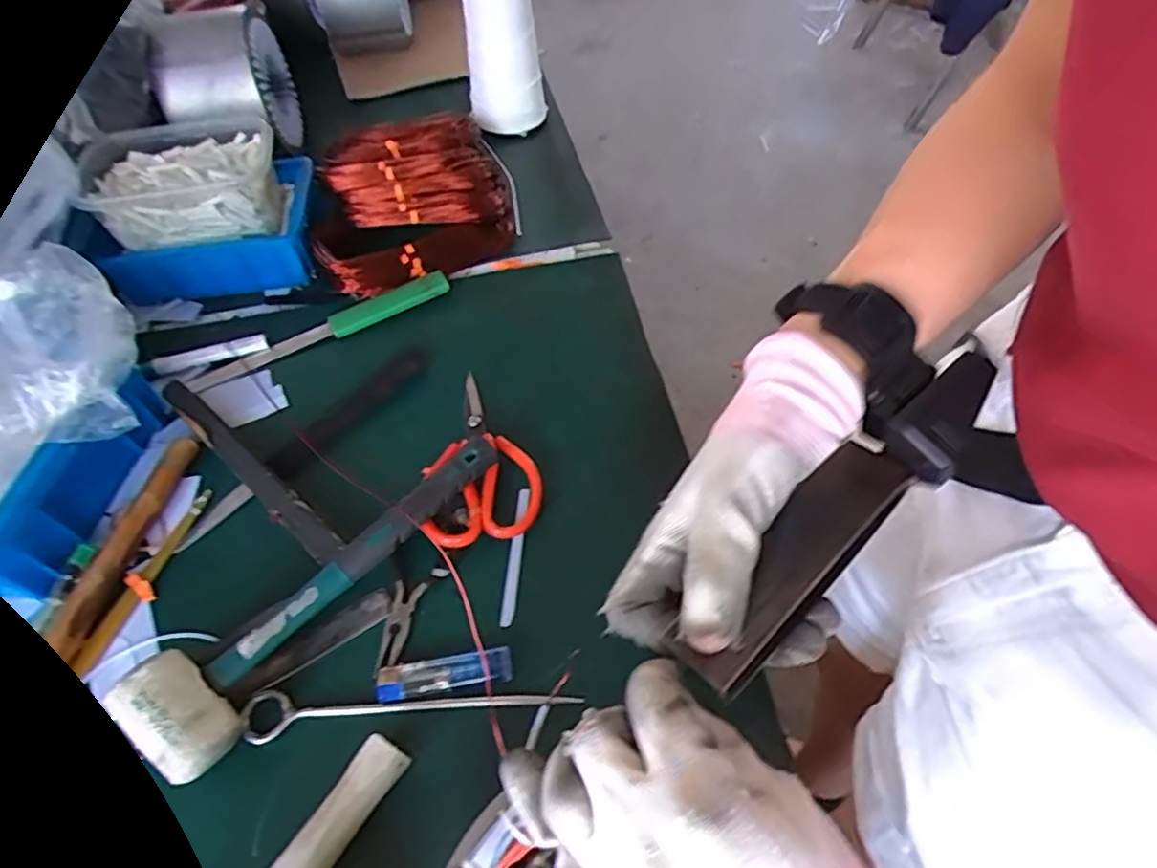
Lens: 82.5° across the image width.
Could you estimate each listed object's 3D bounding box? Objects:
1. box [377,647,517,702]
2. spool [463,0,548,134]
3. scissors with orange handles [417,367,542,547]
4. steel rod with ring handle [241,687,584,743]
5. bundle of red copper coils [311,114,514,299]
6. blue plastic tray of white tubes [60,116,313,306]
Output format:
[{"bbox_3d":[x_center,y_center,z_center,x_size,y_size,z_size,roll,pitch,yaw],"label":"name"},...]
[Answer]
[{"bbox_3d":[-0.088,0.157,0.435,0.086,0.010,0.022,-11,54,-2],"label":"box"},{"bbox_3d":[-0.085,-0.430,0.751,0.083,0.153,0.087,-4,54,2],"label":"spool"},{"bbox_3d":[-0.079,0.016,0.526,0.088,0.016,0.150,-10,54,-2],"label":"scissors with orange handles"},{"bbox_3d":[-0.109,0.176,0.426,0.213,0.004,0.030,-4,54,2],"label":"steel rod with ring handle"},{"bbox_3d":[-0.171,-0.266,0.696,0.187,0.063,0.279,-9,54,-1],"label":"bundle of red copper coils"},{"bbox_3d":[-0.352,-0.210,0.629,0.187,0.117,0.126,-14,56,-6],"label":"blue plastic tray of white tubes"}]

